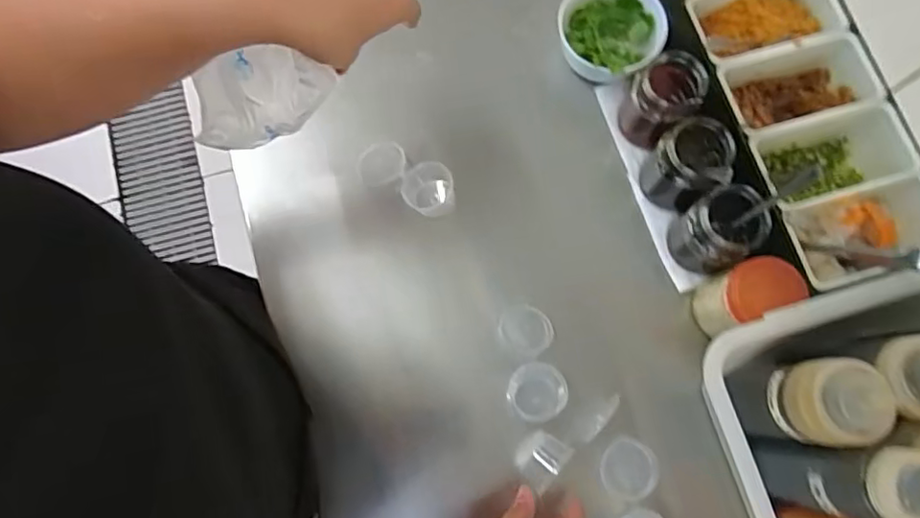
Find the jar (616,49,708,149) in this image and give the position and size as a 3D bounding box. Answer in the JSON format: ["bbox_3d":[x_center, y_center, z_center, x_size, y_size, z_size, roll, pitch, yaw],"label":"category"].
[{"bbox_3d":[0.198,-0.153,0.582,0.066,0.089,0.073,40,79,8],"label":"jar"}]

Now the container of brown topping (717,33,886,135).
[{"bbox_3d":[0.316,-0.156,0.553,0.153,0.063,0.074,-15,77,-5],"label":"container of brown topping"}]

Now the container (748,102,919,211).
[{"bbox_3d":[0.333,-0.086,0.543,0.146,0.070,0.075,-15,77,-5],"label":"container"}]

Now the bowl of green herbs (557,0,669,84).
[{"bbox_3d":[0.154,-0.236,0.605,0.103,0.041,0.106,0,76,-1],"label":"bowl of green herbs"}]

